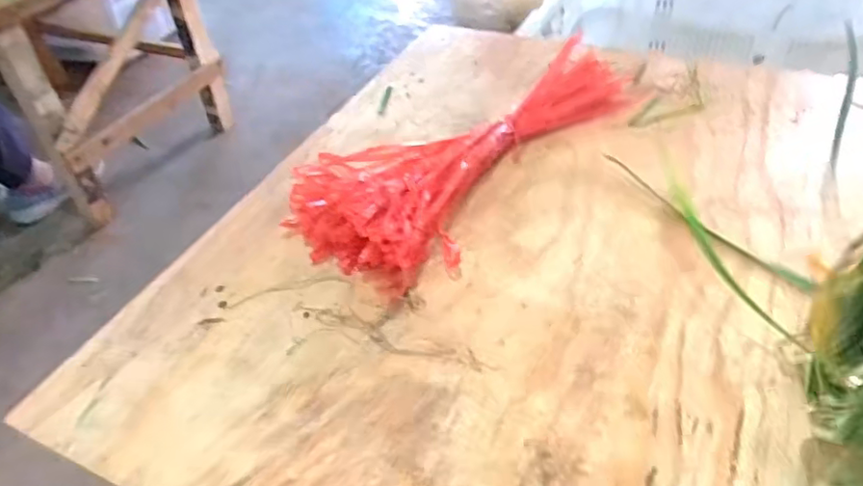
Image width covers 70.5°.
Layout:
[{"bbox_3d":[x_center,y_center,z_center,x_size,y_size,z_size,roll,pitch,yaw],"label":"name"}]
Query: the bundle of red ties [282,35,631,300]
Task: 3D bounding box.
[{"bbox_3d":[0.036,-0.100,0.539,0.351,0.049,0.168,-36,51,-28],"label":"bundle of red ties"}]

